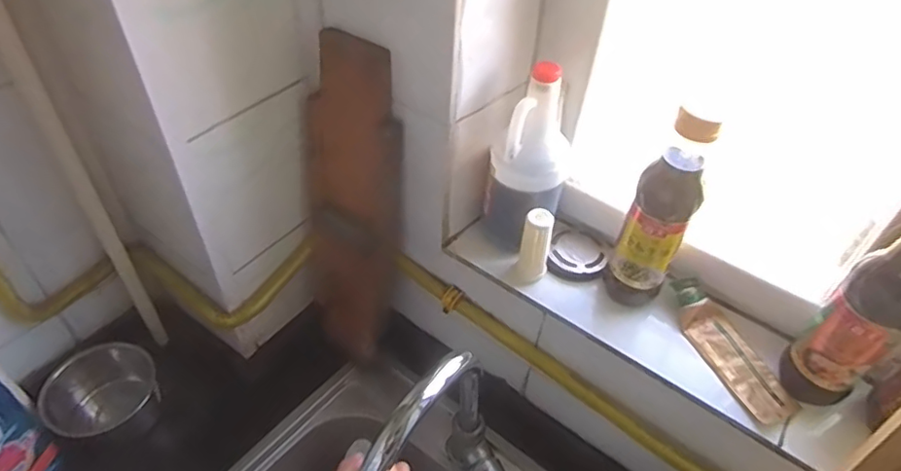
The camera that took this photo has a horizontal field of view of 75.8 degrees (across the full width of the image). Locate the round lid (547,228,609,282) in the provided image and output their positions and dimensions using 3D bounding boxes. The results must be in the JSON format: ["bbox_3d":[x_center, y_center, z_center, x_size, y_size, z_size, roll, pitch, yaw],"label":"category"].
[{"bbox_3d":[0.154,0.021,0.697,0.064,0.017,0.073,14,46,9],"label":"round lid"}]

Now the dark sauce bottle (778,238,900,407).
[{"bbox_3d":[0.378,0.064,0.510,0.068,0.237,0.062,-26,53,-26],"label":"dark sauce bottle"}]

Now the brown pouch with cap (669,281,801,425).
[{"bbox_3d":[0.296,0.114,0.607,0.055,0.037,0.164,-15,49,-18],"label":"brown pouch with cap"}]

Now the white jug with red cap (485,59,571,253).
[{"bbox_3d":[0.087,-0.084,0.642,0.083,0.221,0.078,10,46,6],"label":"white jug with red cap"}]

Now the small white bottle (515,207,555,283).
[{"bbox_3d":[0.095,0.012,0.644,0.033,0.083,0.032,14,46,9],"label":"small white bottle"}]

